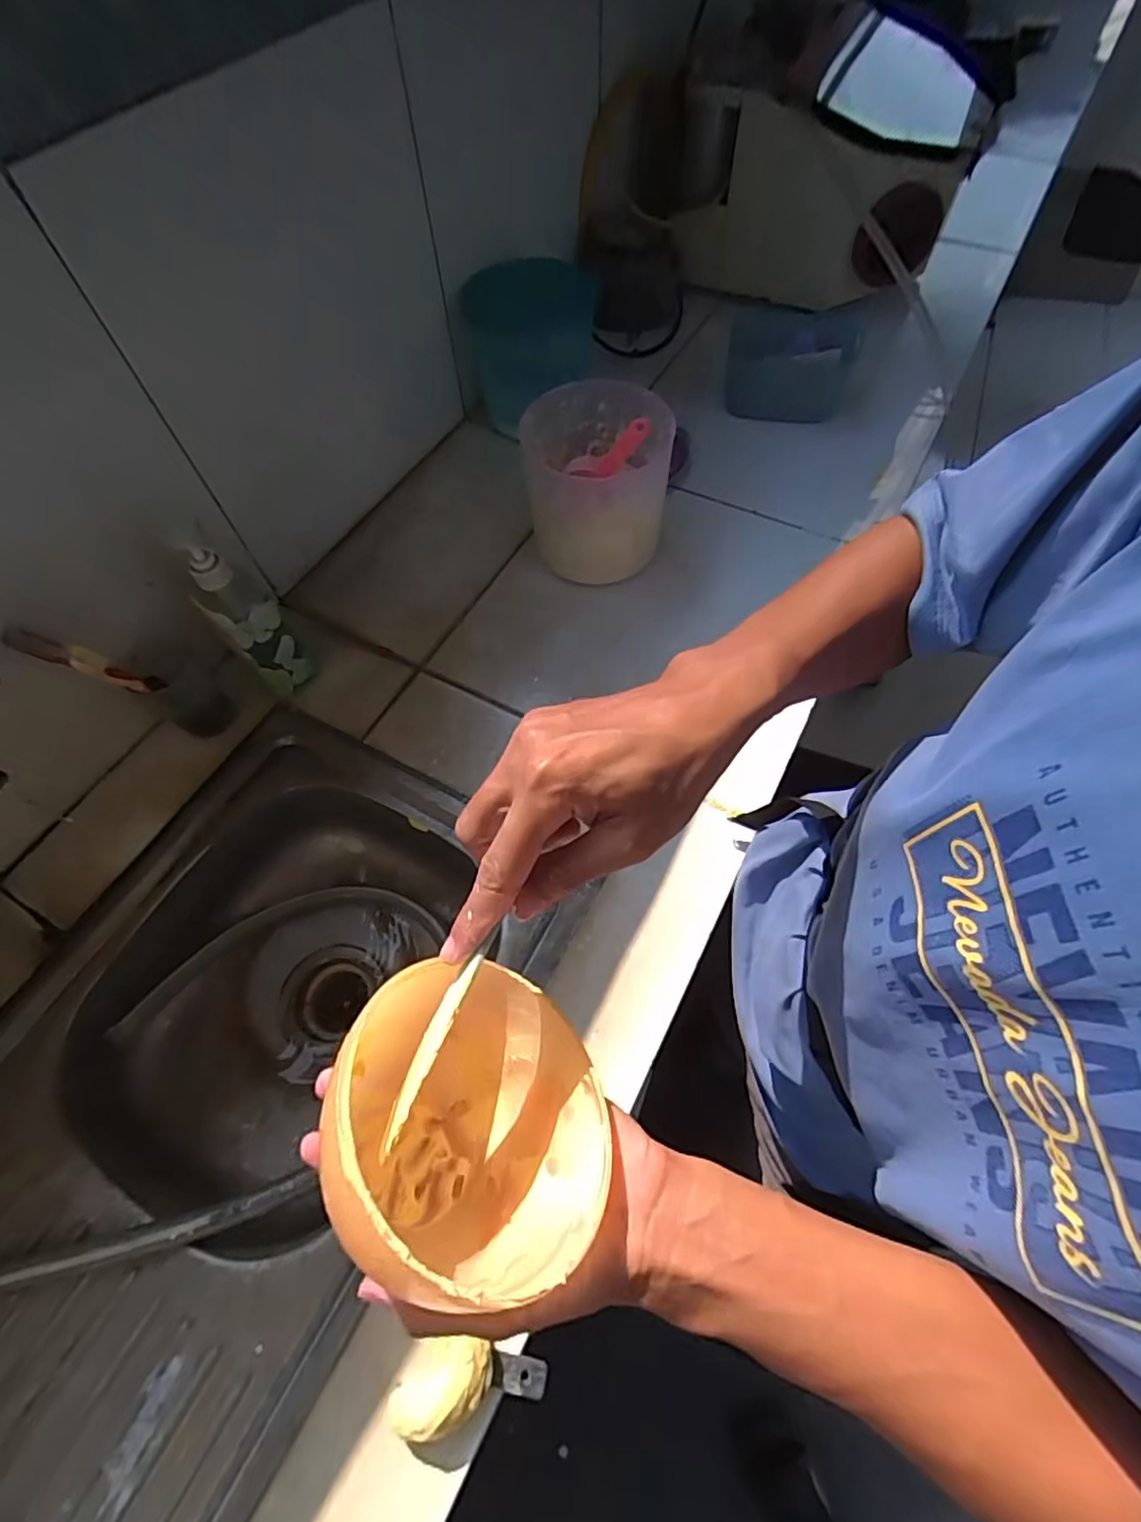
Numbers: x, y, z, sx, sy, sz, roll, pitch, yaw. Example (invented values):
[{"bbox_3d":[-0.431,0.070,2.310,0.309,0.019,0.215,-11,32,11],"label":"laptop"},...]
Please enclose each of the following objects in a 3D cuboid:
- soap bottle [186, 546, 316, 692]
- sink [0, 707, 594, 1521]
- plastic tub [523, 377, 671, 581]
[{"bbox_3d":[-0.319,-0.138,0.618,0.063,0.168,0.061,41,70,20],"label":"soap bottle"},{"bbox_3d":[-0.329,0.343,0.526,0.393,0.139,0.769,22,65,12],"label":"sink"},{"bbox_3d":[0.028,-0.310,0.710,0.159,0.156,0.160,-16,63,-7],"label":"plastic tub"}]

